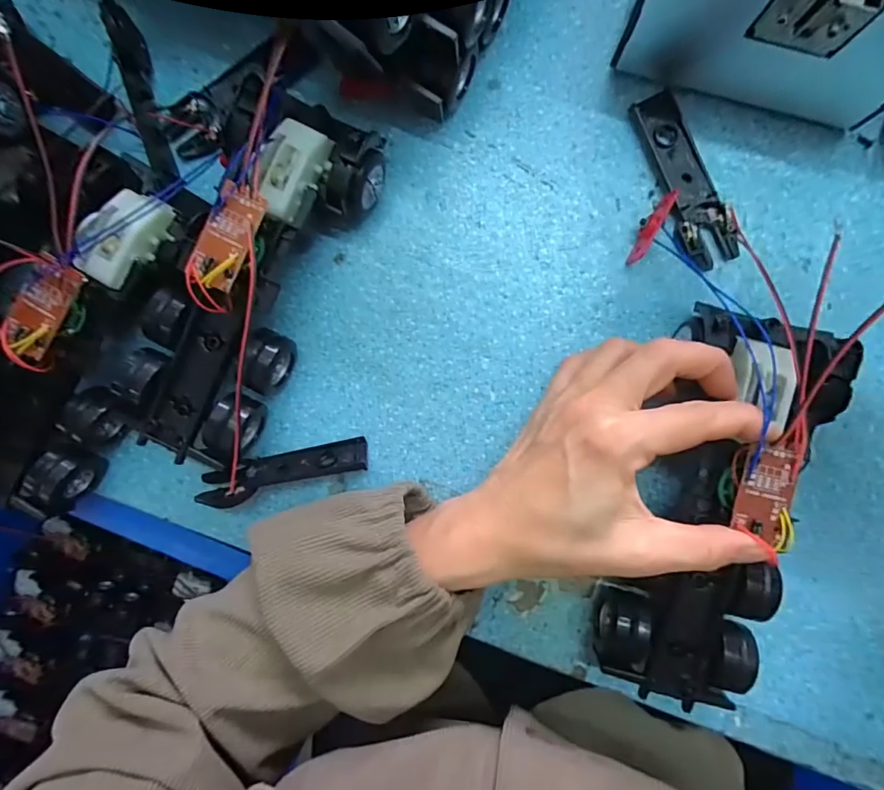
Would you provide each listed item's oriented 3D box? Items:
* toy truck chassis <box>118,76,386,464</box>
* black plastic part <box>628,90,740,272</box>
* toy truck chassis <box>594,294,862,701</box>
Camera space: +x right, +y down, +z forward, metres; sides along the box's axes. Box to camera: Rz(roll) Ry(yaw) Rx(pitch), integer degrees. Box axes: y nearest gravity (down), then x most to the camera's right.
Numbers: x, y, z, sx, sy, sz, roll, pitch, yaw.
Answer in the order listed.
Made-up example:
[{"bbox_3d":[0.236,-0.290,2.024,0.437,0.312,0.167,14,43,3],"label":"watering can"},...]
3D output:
[{"bbox_3d":[-0.100,-0.057,0.239,0.074,0.059,0.194,28,94,3],"label":"toy truck chassis"},{"bbox_3d":[0.127,-0.111,0.246,0.026,0.010,0.091,-25,90,5],"label":"black plastic part"},{"bbox_3d":[0.133,0.060,0.229,0.072,0.051,0.187,15,98,4],"label":"toy truck chassis"}]

